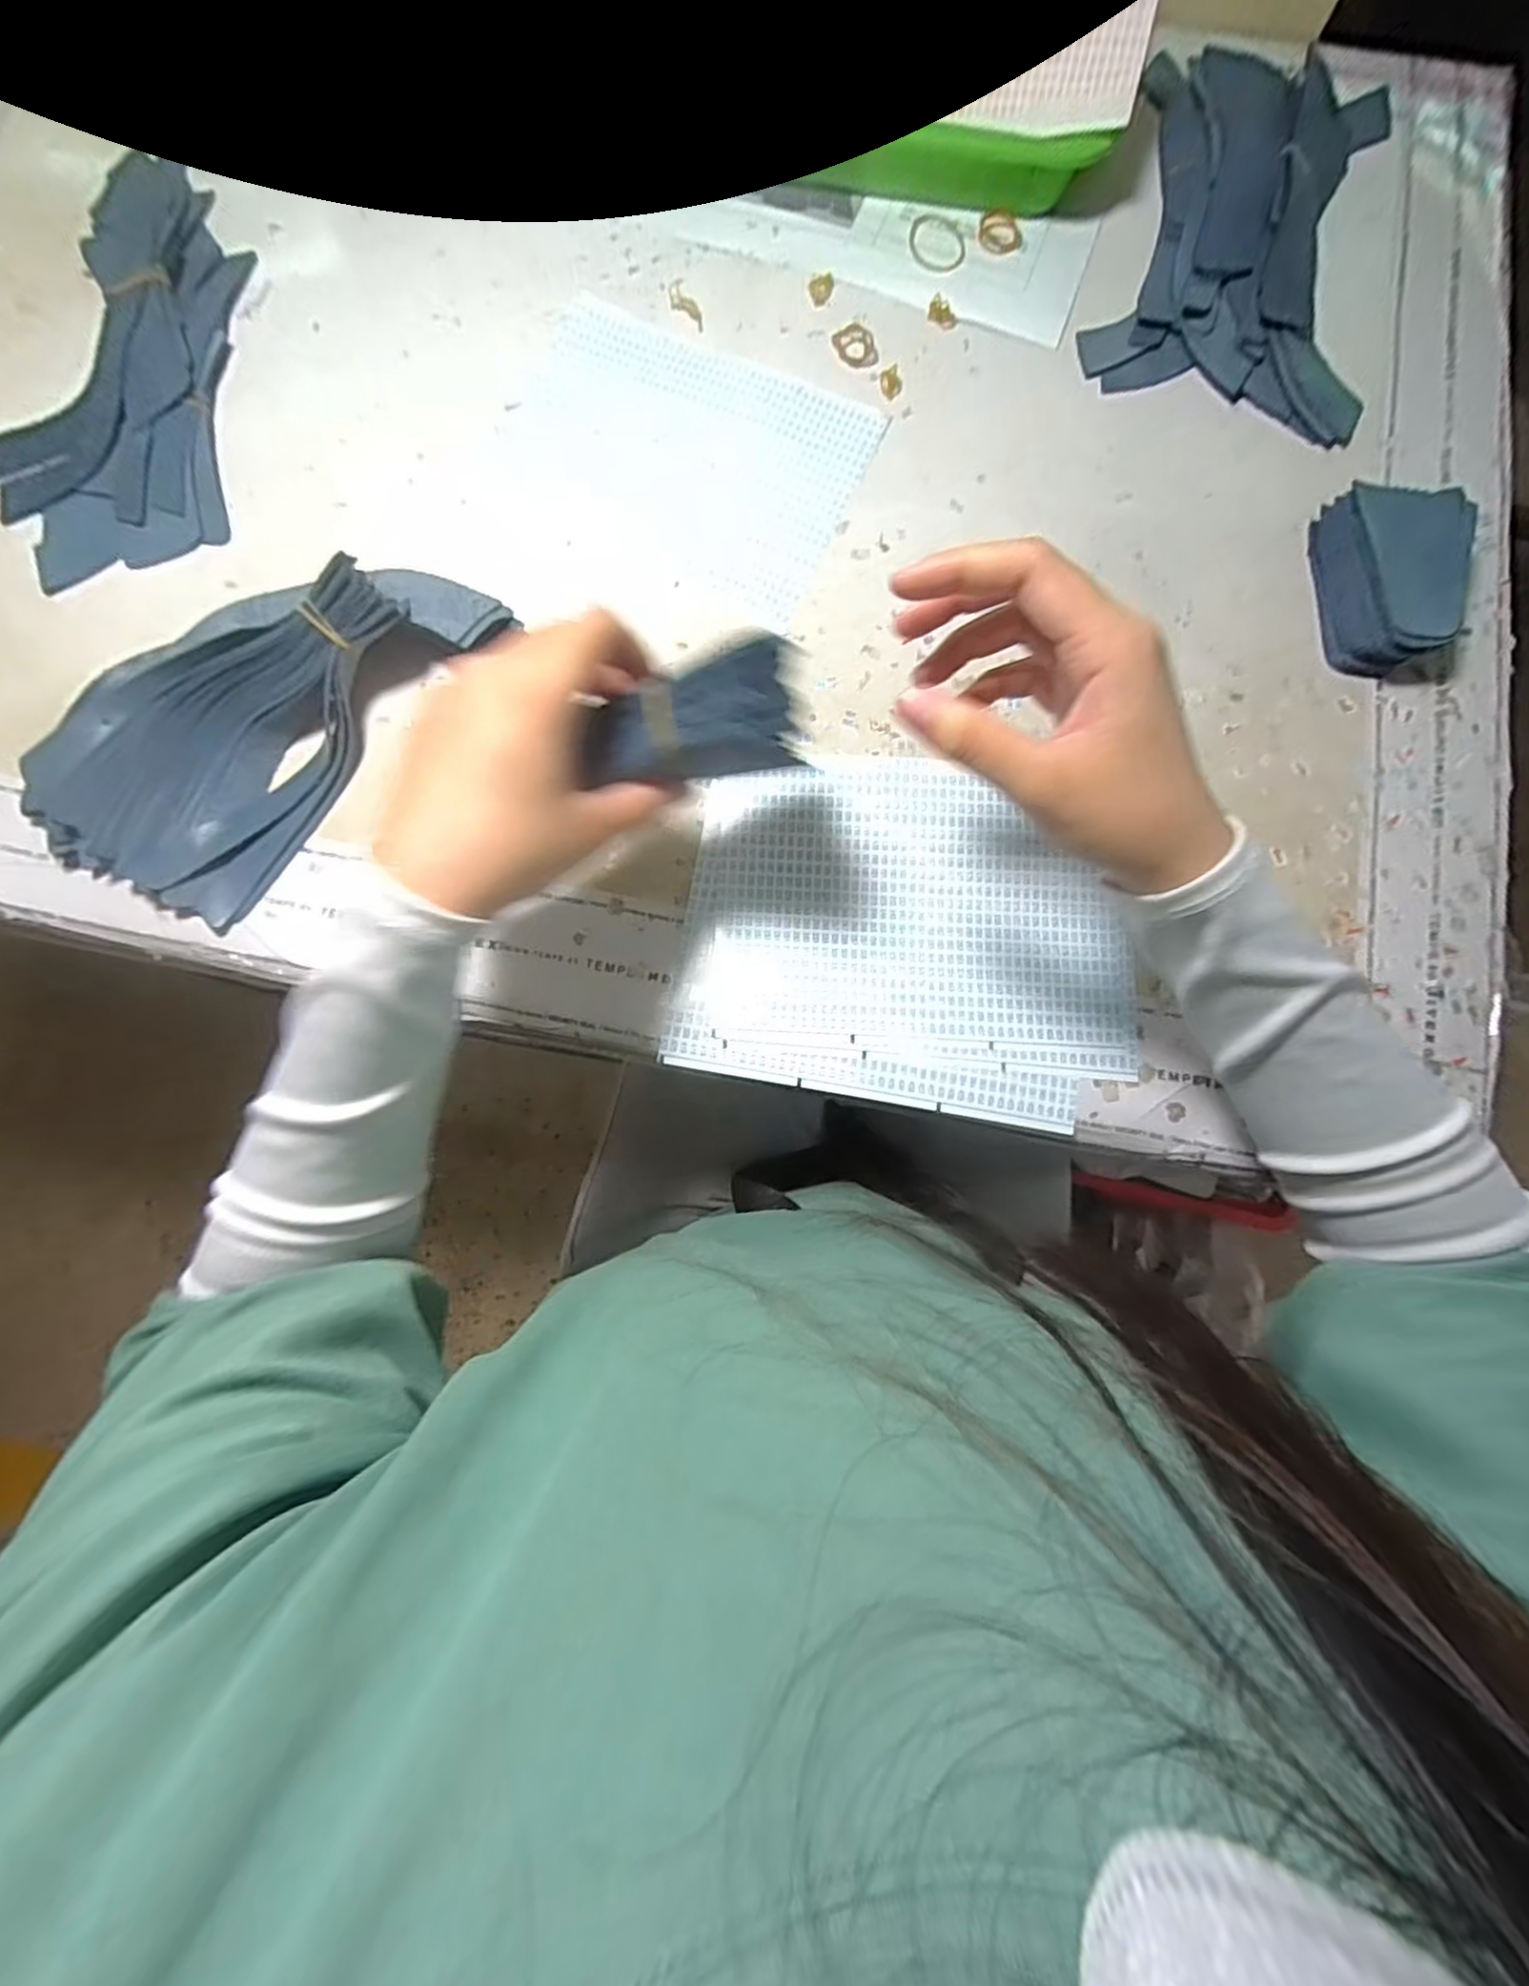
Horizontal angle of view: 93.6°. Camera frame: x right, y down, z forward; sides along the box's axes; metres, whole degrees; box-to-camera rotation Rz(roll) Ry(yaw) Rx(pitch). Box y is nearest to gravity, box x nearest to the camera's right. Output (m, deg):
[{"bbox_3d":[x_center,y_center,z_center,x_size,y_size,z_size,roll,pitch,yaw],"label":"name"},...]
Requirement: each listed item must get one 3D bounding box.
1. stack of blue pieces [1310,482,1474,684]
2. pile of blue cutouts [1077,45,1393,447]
[{"bbox_3d":[0.336,-0.218,0.381,0.055,0.036,0.097,-3,79,0],"label":"stack of blue pieces"},{"bbox_3d":[0.292,-0.460,0.425,0.159,0.039,0.247,14,79,3],"label":"pile of blue cutouts"}]

